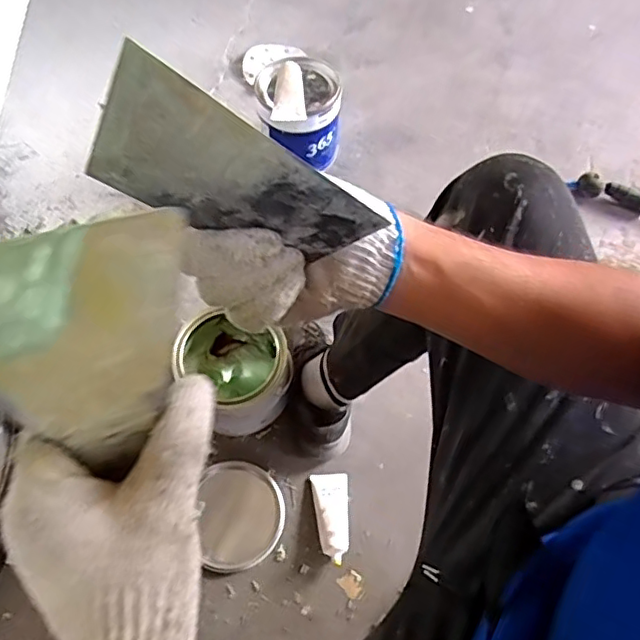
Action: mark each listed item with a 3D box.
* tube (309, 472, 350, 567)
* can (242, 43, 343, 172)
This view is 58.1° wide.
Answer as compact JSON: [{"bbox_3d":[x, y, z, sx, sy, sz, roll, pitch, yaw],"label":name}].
[{"bbox_3d":[0.014,0.277,0.812,0.051,0.022,0.119,0,62,-1],"label":"tube"},{"bbox_3d":[-0.039,-0.380,1.056,0.149,0.142,0.166,-5,62,-3],"label":"can"}]

